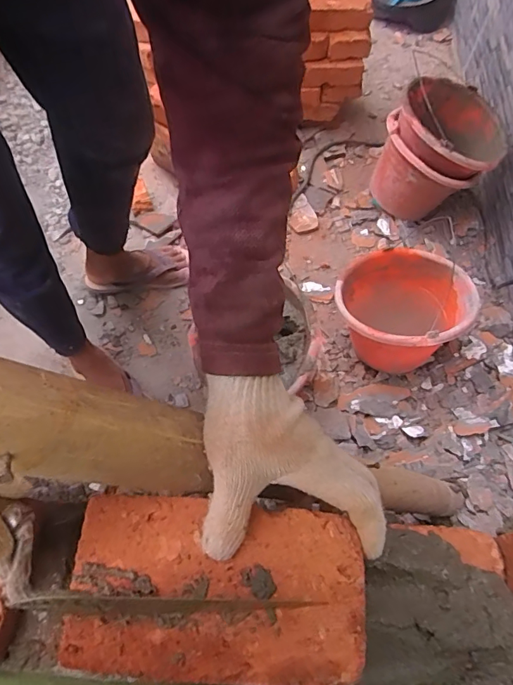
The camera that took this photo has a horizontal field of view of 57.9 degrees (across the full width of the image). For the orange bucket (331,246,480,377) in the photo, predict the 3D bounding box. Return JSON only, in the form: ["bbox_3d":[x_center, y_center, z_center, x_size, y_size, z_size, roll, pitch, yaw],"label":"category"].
[{"bbox_3d":[0.271,-0.065,0.901,0.235,0.166,0.219,1,64,-2],"label":"orange bucket"}]

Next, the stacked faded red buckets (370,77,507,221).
[{"bbox_3d":[0.409,-0.433,1.057,0.223,0.266,0.241,1,64,-2],"label":"stacked faded red buckets"}]

